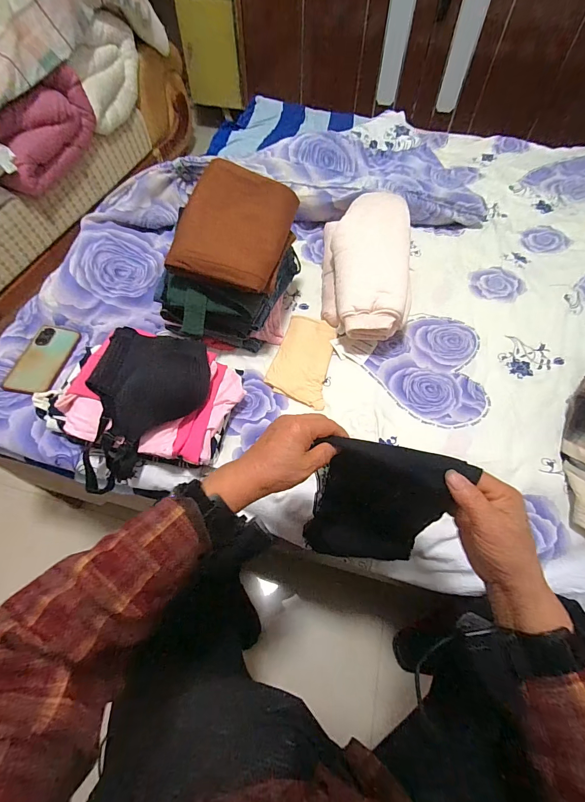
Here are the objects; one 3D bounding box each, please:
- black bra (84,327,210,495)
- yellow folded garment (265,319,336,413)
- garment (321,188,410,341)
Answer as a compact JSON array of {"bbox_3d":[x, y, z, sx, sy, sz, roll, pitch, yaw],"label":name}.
[{"bbox_3d":[-0.240,0.010,0.558,0.168,0.109,0.245,11,57,6],"label":"black bra"},{"bbox_3d":[0.025,-0.086,0.685,0.112,0.017,0.198,15,58,9],"label":"yellow folded garment"},{"bbox_3d":[0.152,-0.283,0.731,0.168,0.113,0.361,7,68,2],"label":"garment"}]

